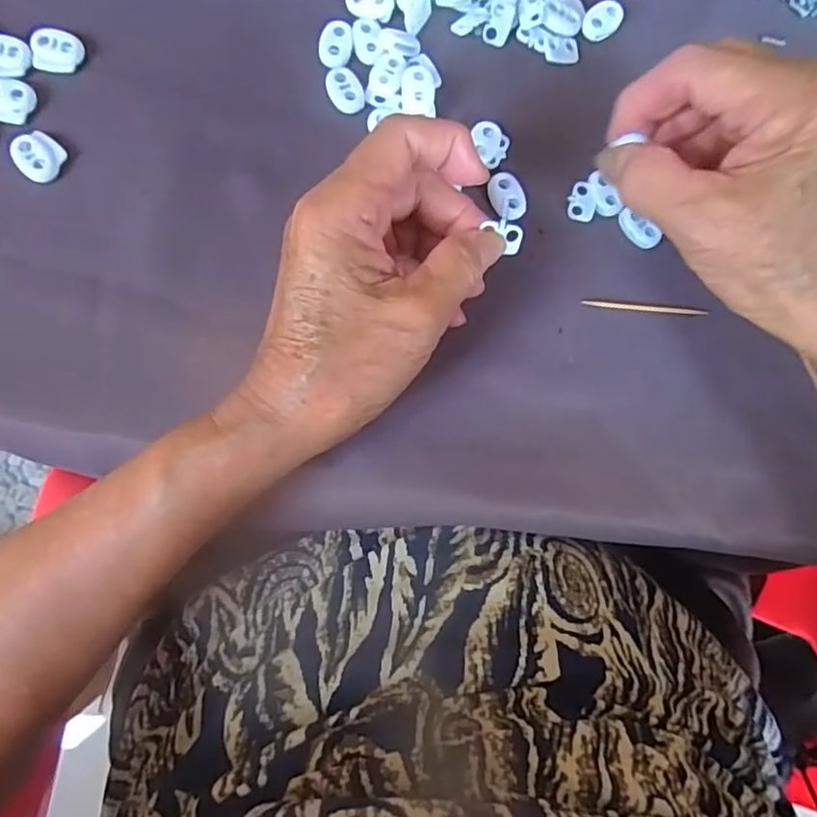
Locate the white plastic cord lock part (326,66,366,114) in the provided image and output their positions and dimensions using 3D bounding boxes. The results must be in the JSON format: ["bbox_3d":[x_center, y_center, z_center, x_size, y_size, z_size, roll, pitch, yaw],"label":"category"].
[{"bbox_3d":[-0.029,-0.150,0.281,0.015,0.004,0.023,-25,86,-7],"label":"white plastic cord lock part"}]

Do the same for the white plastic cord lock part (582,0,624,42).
[{"bbox_3d":[0.096,-0.192,0.298,0.016,0.005,0.024,43,82,1],"label":"white plastic cord lock part"}]

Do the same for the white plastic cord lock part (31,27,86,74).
[{"bbox_3d":[-0.160,-0.162,0.274,0.022,0.005,0.022,9,83,-8],"label":"white plastic cord lock part"}]

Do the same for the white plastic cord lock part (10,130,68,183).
[{"bbox_3d":[-0.164,-0.112,0.267,0.022,0.006,0.020,40,82,0],"label":"white plastic cord lock part"}]

